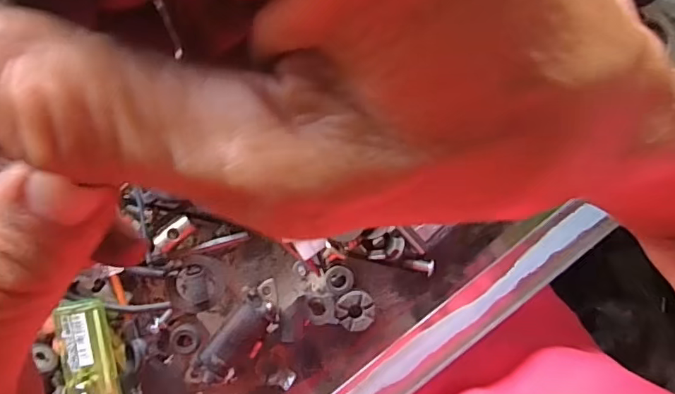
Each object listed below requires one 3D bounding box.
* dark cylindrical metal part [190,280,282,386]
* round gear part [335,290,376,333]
[{"bbox_3d":[-0.052,0.074,0.281,0.023,0.018,0.064,36,90,-8],"label":"dark cylindrical metal part"},{"bbox_3d":[0.010,0.062,0.292,0.021,0.013,0.022,-1,95,-6],"label":"round gear part"}]

